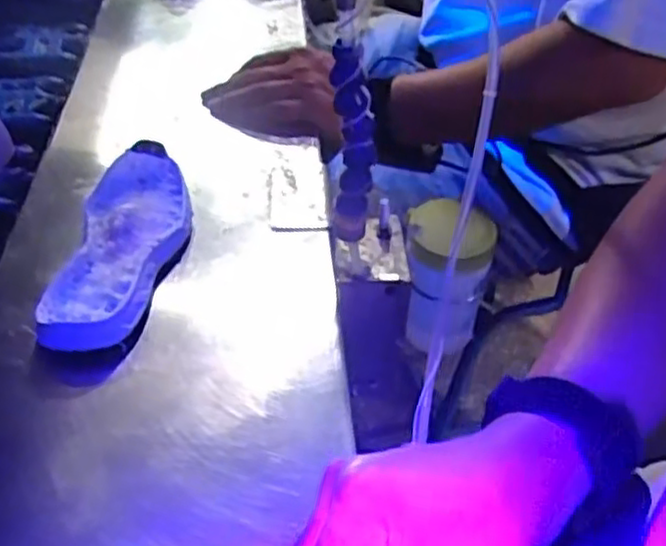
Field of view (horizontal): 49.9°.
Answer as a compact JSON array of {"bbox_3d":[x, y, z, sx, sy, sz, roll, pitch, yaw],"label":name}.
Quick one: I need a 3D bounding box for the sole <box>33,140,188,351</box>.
[{"bbox_3d":[-0.147,-0.021,0.505,0.078,0.041,0.189,3,41,-1],"label":"sole"}]

